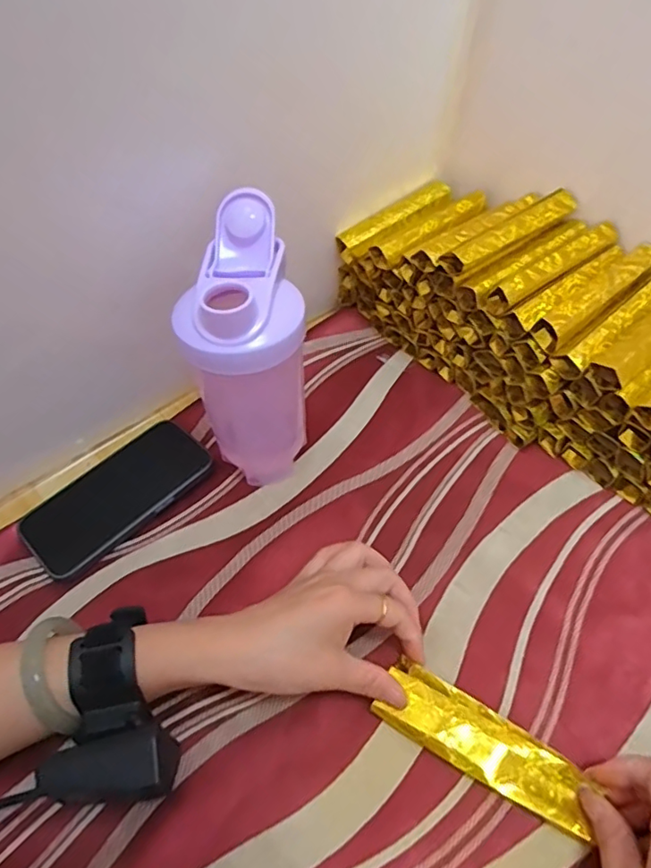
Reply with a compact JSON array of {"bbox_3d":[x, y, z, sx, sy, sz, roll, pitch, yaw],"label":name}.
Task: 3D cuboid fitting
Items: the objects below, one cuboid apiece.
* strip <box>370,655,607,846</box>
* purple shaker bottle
[{"bbox_3d":[0.091,0.179,0.325,0.121,0.010,0.039,27,56,20],"label":"strip"},{"bbox_3d":[-0.056,-0.056,0.418,0.082,0.186,0.114,-11,49,-5],"label":"purple shaker bottle"}]

